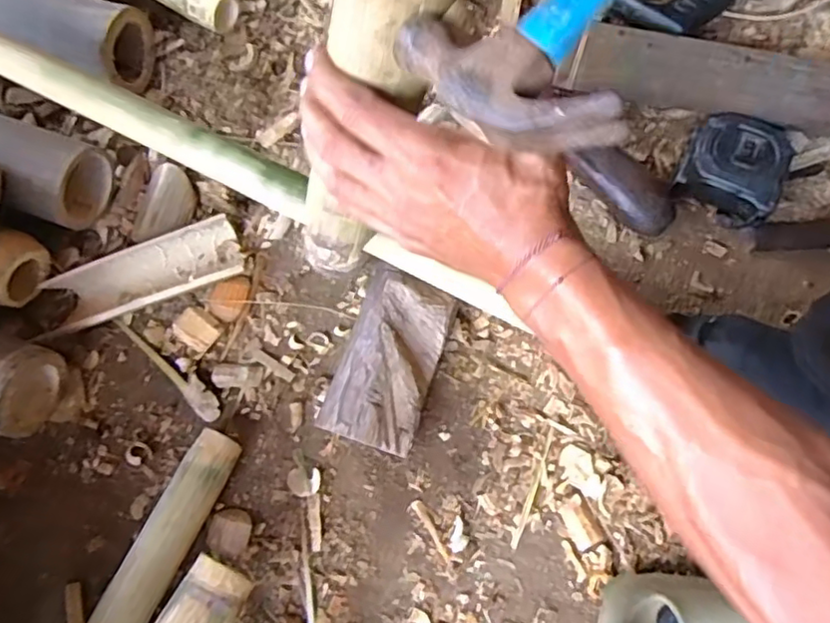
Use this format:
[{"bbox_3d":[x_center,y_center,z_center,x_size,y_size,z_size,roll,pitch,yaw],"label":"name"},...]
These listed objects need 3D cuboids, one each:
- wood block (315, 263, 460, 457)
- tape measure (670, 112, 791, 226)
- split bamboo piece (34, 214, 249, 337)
[{"bbox_3d":[-0.019,0.040,0.493,0.069,0.056,0.129,19,76,4],"label":"wood block"},{"bbox_3d":[0.276,-0.126,0.549,0.080,0.040,0.089,25,76,6],"label":"tape measure"},{"bbox_3d":[-0.224,-0.027,0.525,0.160,0.027,0.051,-21,76,-6],"label":"split bamboo piece"}]

